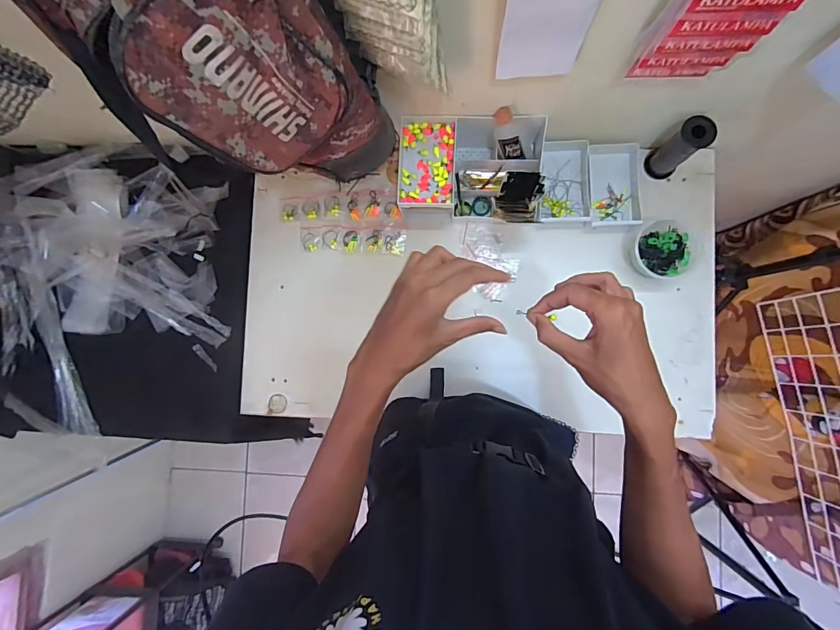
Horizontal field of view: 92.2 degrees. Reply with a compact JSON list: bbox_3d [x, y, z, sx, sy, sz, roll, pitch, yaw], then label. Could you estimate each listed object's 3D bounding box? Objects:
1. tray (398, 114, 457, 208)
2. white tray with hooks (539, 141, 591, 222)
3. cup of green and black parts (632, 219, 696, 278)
[{"bbox_3d":[0.011,-0.245,0.649,0.089,0.016,0.145,2,87,4],"label":"tray"},{"bbox_3d":[0.253,-0.230,0.708,0.078,0.037,0.140,1,87,4],"label":"white tray with hooks"},{"bbox_3d":[0.397,-0.105,0.669,0.089,0.051,0.089,0,86,4],"label":"cup of green and black parts"}]

